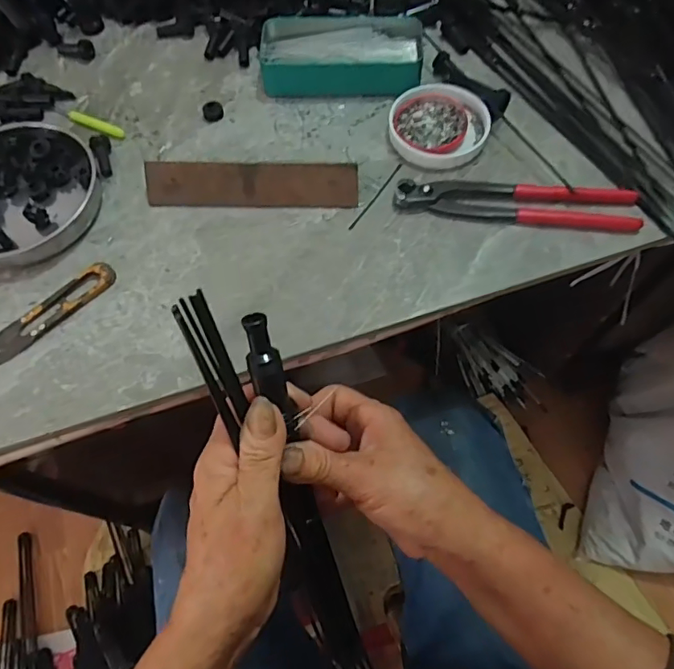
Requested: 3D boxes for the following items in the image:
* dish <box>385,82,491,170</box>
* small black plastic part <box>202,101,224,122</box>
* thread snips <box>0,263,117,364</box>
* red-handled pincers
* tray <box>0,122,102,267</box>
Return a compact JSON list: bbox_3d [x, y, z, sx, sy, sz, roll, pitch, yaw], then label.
[{"bbox_3d":[0.093,-0.189,0.477,0.085,0.020,0.083,-1,64,2],"label":"dish"},{"bbox_3d":[-0.118,-0.213,0.502,0.019,0.012,0.018,-16,65,-5],"label":"small black plastic part"},{"bbox_3d":[-0.227,-0.017,0.412,0.116,0.009,0.027,-40,69,-16],"label":"thread snips"},{"bbox_3d":[0.149,-0.112,0.439,0.199,0.015,0.049,3,64,3],"label":"red-handled pincers"},{"bbox_3d":[-0.272,-0.121,0.449,0.133,0.035,0.127,-1,64,2],"label":"tray"}]

